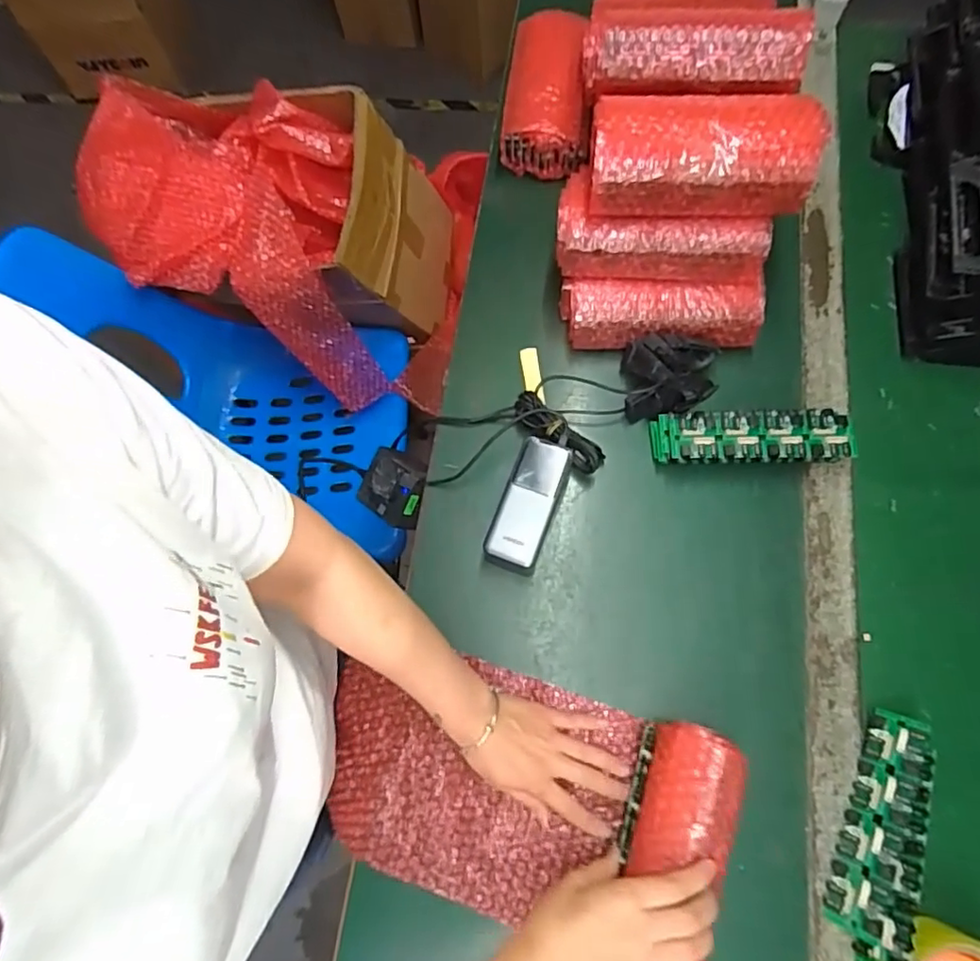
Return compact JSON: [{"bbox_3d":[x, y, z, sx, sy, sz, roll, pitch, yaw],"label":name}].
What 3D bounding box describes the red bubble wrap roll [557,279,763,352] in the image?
[{"bbox_3d":[0.185,-0.180,0.659,0.210,0.066,0.054,5,72,3],"label":"red bubble wrap roll"}]

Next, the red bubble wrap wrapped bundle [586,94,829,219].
[{"bbox_3d":[0.200,-0.317,0.572,0.204,0.069,0.110,4,72,5],"label":"red bubble wrap wrapped bundle"}]

